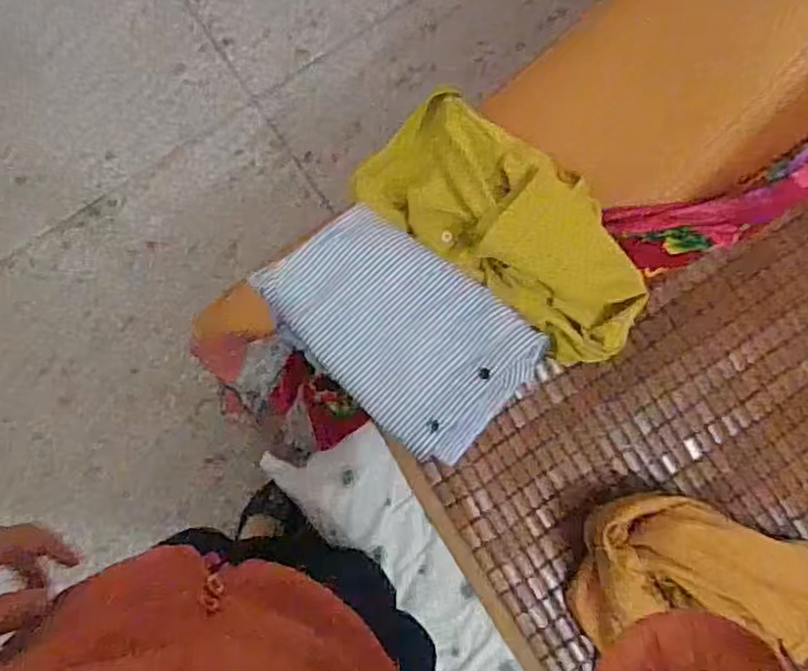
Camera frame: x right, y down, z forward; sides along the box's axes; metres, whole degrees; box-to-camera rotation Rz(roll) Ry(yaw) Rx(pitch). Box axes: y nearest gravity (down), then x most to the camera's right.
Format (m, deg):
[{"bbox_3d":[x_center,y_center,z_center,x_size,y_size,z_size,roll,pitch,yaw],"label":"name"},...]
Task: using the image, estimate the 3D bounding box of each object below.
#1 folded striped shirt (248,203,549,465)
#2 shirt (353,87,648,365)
[{"bbox_3d":[-0.009,-0.005,0.704,0.276,0.050,0.171,37,85,-1],"label":"folded striped shirt"},{"bbox_3d":[0.107,-0.124,0.735,0.149,0.083,0.352,-45,71,-5],"label":"shirt"}]

